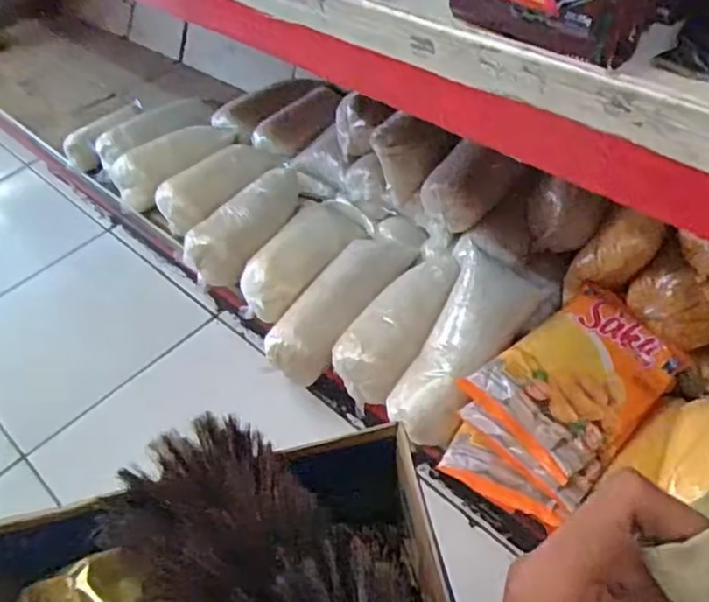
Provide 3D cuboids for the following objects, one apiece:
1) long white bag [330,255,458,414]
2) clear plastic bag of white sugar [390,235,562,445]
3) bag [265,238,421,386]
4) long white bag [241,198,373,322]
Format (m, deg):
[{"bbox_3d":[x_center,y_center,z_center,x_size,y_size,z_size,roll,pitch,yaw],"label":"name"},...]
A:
[{"bbox_3d":[0.055,0.022,0.709,0.070,0.055,0.201,29,76,28],"label":"long white bag"},{"bbox_3d":[0.113,0.046,0.673,0.100,0.080,0.217,28,76,28],"label":"clear plastic bag of white sugar"},{"bbox_3d":[-0.017,-0.006,0.748,0.074,0.067,0.216,34,74,31],"label":"bag"},{"bbox_3d":[-0.059,-0.065,0.817,0.081,0.056,0.204,29,56,28],"label":"long white bag"}]

